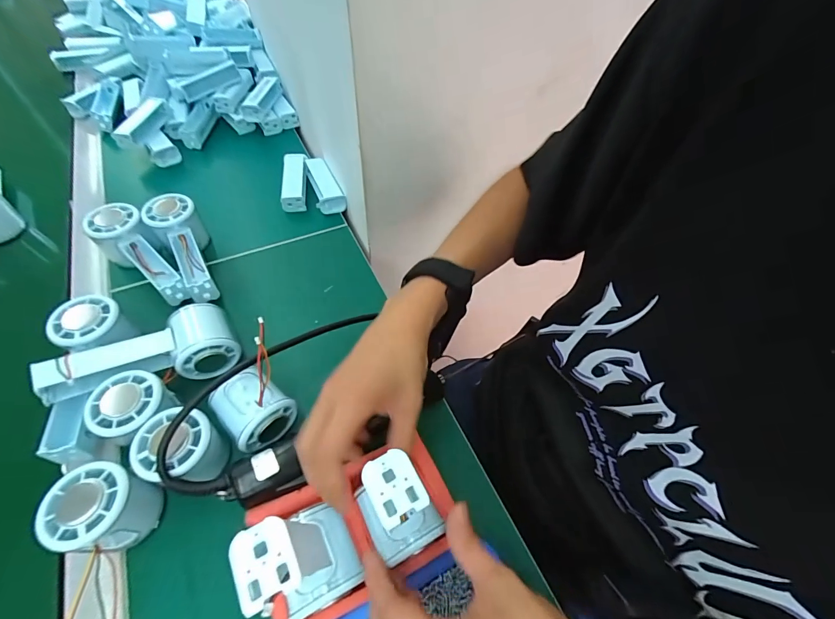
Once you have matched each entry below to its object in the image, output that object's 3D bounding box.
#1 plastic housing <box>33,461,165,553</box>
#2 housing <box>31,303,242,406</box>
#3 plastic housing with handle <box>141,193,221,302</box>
[{"bbox_3d":[-0.244,0.155,0.290,0.055,0.060,0.055,2,55,-2],"label":"plastic housing"},{"bbox_3d":[-0.258,0.039,0.358,0.147,0.058,0.062,-20,58,-16],"label":"housing"},{"bbox_3d":[-0.285,-0.070,0.458,0.055,0.065,0.159,-23,72,-18],"label":"plastic housing with handle"}]

